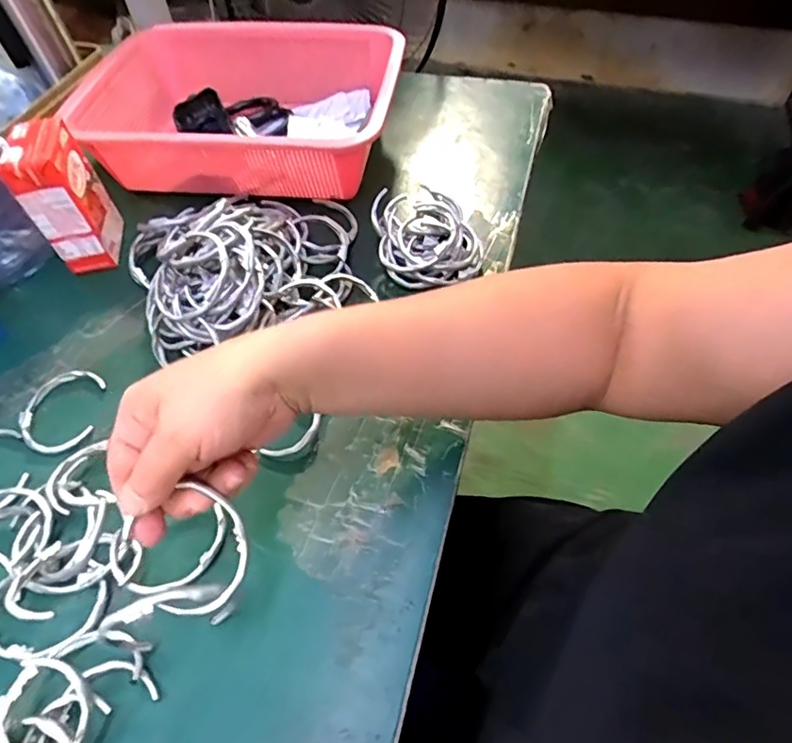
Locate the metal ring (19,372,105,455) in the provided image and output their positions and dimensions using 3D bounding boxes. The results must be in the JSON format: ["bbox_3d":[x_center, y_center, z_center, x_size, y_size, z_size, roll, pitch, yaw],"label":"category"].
[{"bbox_3d":[-0.244,0.028,0.396,0.048,0.008,0.065,5,54,4],"label":"metal ring"}]

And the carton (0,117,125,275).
[{"bbox_3d":[-0.278,-0.147,0.455,0.047,0.109,0.072,-10,53,-5],"label":"carton"}]

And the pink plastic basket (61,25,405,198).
[{"bbox_3d":[-0.150,-0.260,0.543,0.284,0.085,0.195,5,53,6],"label":"pink plastic basket"}]

